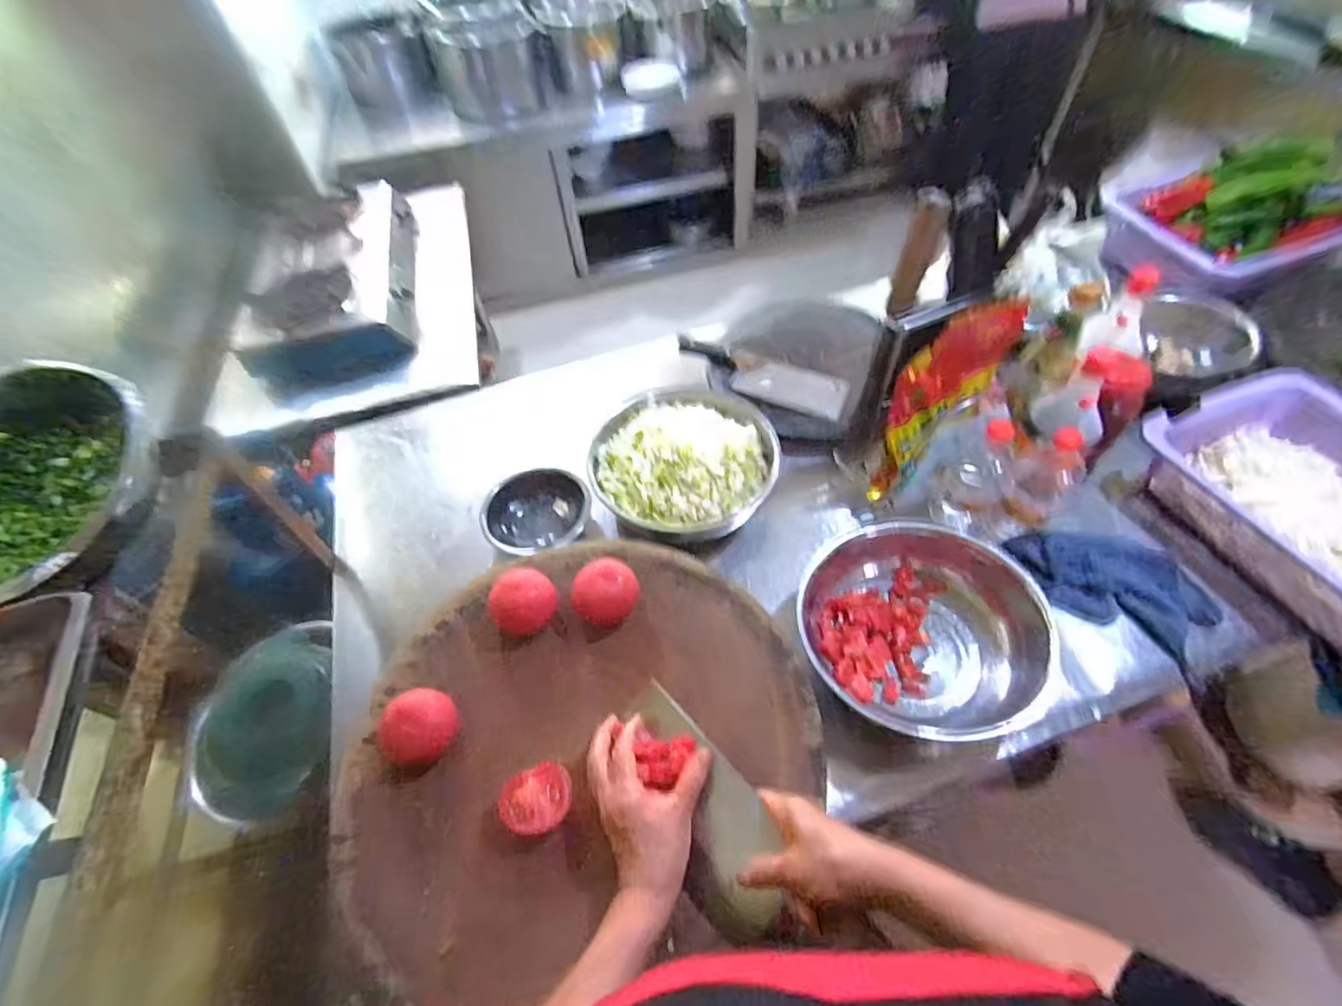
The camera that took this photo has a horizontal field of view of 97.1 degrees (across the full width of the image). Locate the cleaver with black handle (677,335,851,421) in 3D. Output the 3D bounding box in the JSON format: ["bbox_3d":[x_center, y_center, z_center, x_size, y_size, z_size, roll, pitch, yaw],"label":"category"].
[{"bbox_3d":[0.136,-0.197,0.931,0.275,0.032,0.072,17,57,15],"label":"cleaver with black handle"}]

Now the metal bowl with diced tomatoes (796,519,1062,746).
[{"bbox_3d":[0.281,0.144,0.688,0.261,0.098,0.230,12,55,12],"label":"metal bowl with diced tomatoes"}]

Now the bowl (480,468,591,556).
[{"bbox_3d":[-0.185,0.013,0.824,0.148,0.045,0.126,-18,55,-10],"label":"bowl"}]

